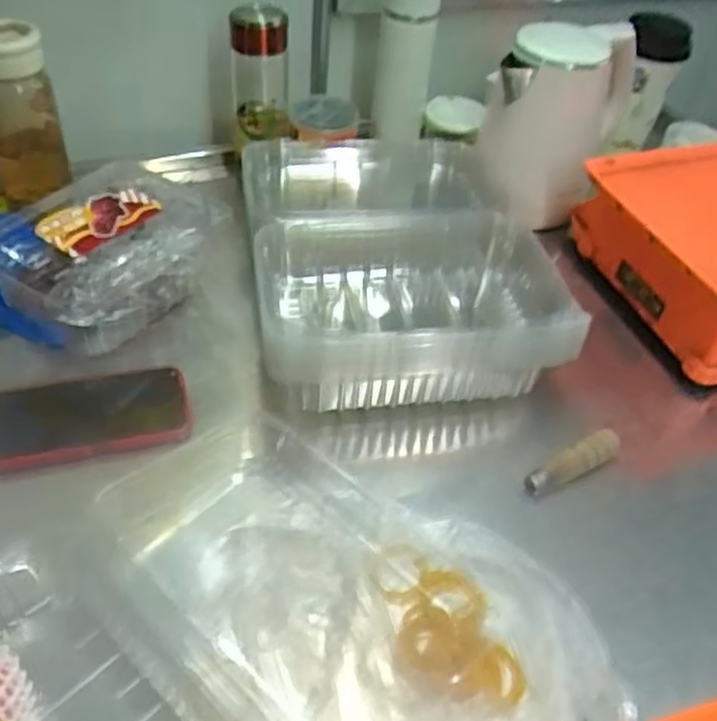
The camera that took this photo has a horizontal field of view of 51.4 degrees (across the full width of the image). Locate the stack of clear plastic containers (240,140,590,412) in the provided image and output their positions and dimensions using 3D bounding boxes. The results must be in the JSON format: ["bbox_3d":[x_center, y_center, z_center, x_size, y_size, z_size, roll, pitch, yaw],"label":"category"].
[{"bbox_3d":[0.031,-0.119,0.781,0.282,0.104,0.384,-5,45,-10],"label":"stack of clear plastic containers"}]

